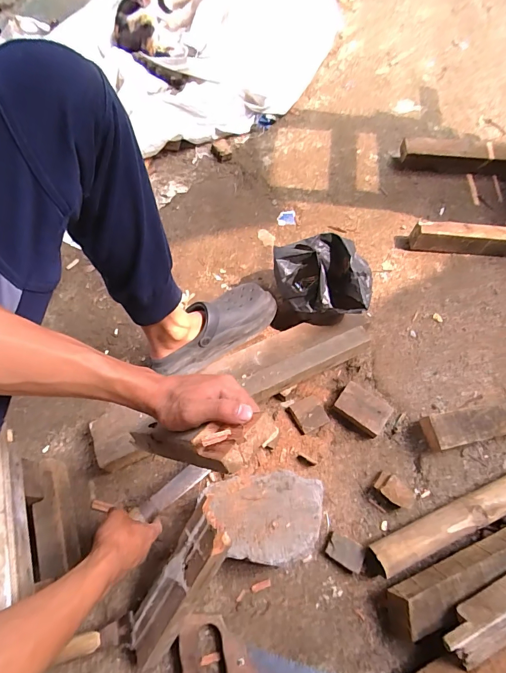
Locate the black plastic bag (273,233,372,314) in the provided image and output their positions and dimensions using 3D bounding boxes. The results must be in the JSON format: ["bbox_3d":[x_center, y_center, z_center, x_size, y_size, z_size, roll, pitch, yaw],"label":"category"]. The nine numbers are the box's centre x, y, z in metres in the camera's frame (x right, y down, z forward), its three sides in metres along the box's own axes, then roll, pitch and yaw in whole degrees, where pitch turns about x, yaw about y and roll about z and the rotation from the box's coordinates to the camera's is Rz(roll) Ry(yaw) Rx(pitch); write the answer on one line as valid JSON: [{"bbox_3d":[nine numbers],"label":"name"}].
[{"bbox_3d":[0.131,-0.108,0.746,0.187,0.156,0.145,6,66,2],"label":"black plastic bag"}]

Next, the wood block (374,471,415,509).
[{"bbox_3d":[0.241,0.264,0.647,0.043,0.037,0.062,-38,71,-16],"label":"wood block"}]

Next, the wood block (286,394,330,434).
[{"bbox_3d":[0.105,0.149,0.728,0.060,0.018,0.064,-28,69,-13],"label":"wood block"}]

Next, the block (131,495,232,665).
[{"bbox_3d":[-0.106,0.351,0.525,0.063,0.034,0.247,30,98,10],"label":"block"}]

